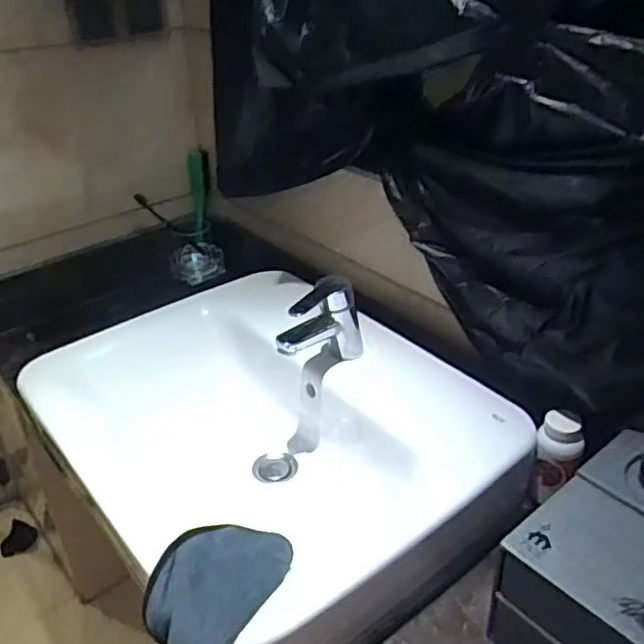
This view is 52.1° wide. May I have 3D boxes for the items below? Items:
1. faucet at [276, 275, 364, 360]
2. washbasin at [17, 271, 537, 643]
[{"bbox_3d":[-0.005,0.005,0.834,0.121,0.110,0.044,-19,36,-26],"label":"faucet"},{"bbox_3d":[-0.082,0.099,0.844,0.414,0.255,0.507,-25,38,-32],"label":"washbasin"}]

